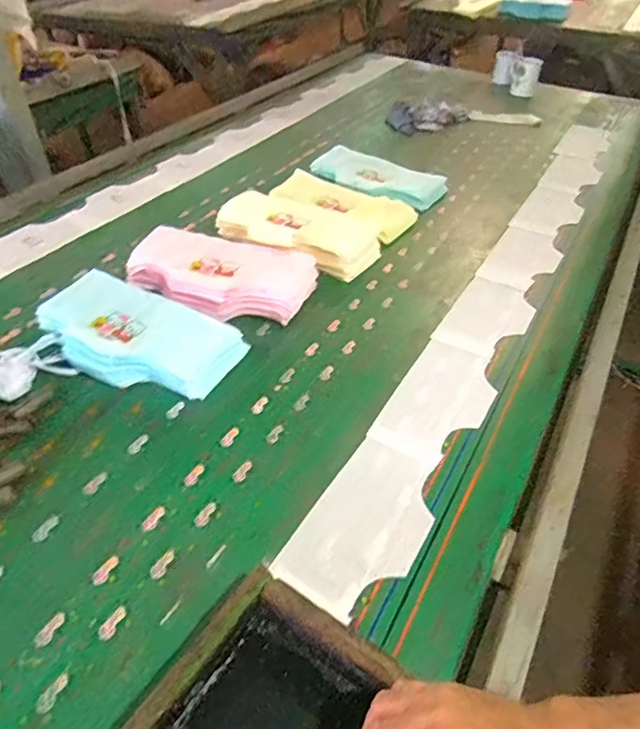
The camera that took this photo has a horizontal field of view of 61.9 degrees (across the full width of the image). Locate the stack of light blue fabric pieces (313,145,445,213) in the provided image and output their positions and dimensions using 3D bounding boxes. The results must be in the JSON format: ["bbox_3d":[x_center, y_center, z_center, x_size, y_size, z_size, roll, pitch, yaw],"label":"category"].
[{"bbox_3d":[0.133,-0.467,1.347,0.335,0.053,0.158,26,48,26],"label":"stack of light blue fabric pieces"}]

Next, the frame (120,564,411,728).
[{"bbox_3d":[-0.028,0.331,0.474,0.245,0.054,0.207,24,47,25],"label":"frame"}]

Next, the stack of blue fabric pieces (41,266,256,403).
[{"bbox_3d":[-0.303,-0.046,0.860,0.343,0.064,0.180,20,46,21],"label":"stack of blue fabric pieces"}]

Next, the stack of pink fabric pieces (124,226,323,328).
[{"bbox_3d":[-0.183,-0.159,0.981,0.342,0.075,0.189,9,43,8],"label":"stack of pink fabric pieces"}]

